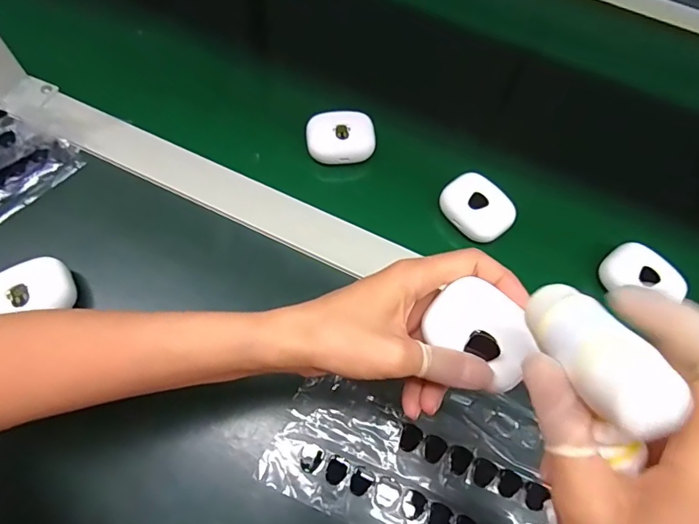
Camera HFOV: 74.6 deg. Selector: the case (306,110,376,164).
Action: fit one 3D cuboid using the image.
[{"bbox_3d":[-0.008,-0.111,0.406,0.058,0.016,0.043,-4,66,-4],"label":"case"}]

